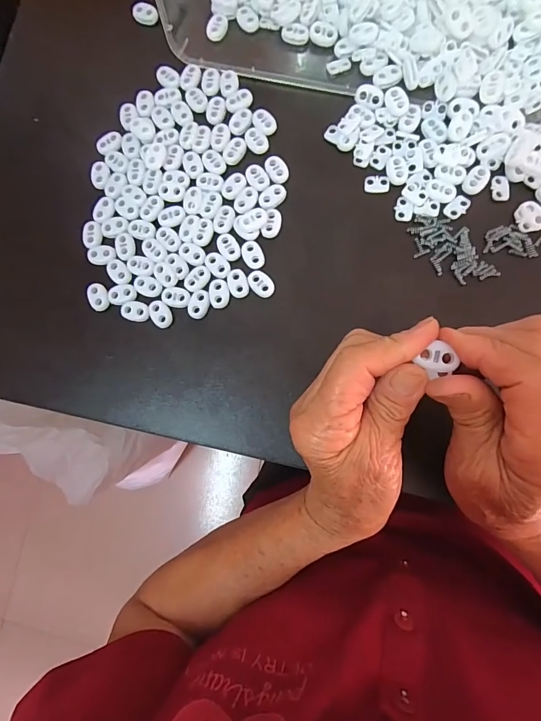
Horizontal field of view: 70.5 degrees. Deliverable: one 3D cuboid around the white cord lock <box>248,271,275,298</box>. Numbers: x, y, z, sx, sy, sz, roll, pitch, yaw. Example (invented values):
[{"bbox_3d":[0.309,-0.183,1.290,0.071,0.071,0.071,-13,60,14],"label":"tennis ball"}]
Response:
[{"bbox_3d":[-0.007,-0.058,0.292,0.016,0.004,0.023,-38,82,2],"label":"white cord lock"}]

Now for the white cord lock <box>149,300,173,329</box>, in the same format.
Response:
[{"bbox_3d":[-0.085,-0.036,0.296,0.016,0.004,0.022,-22,83,4],"label":"white cord lock"}]

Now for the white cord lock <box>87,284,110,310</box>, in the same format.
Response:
[{"bbox_3d":[-0.136,-0.051,0.301,0.015,0.004,0.022,-24,83,4],"label":"white cord lock"}]

